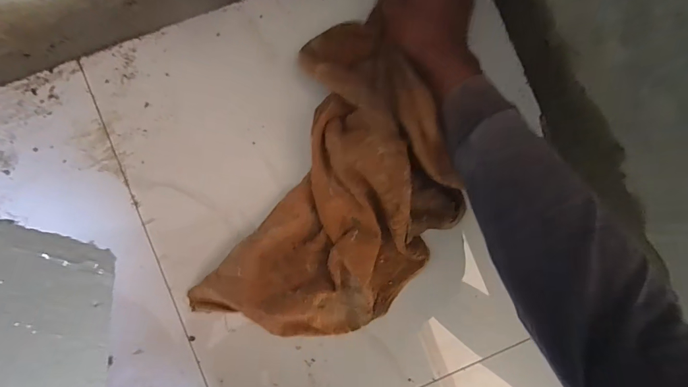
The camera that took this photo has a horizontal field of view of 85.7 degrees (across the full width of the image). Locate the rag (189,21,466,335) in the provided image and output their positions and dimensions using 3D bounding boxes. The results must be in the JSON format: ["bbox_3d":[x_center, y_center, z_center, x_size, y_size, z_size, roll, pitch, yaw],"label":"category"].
[{"bbox_3d":[0.011,0.001,0.385,0.211,0.086,0.343,25,86,-3],"label":"rag"}]

